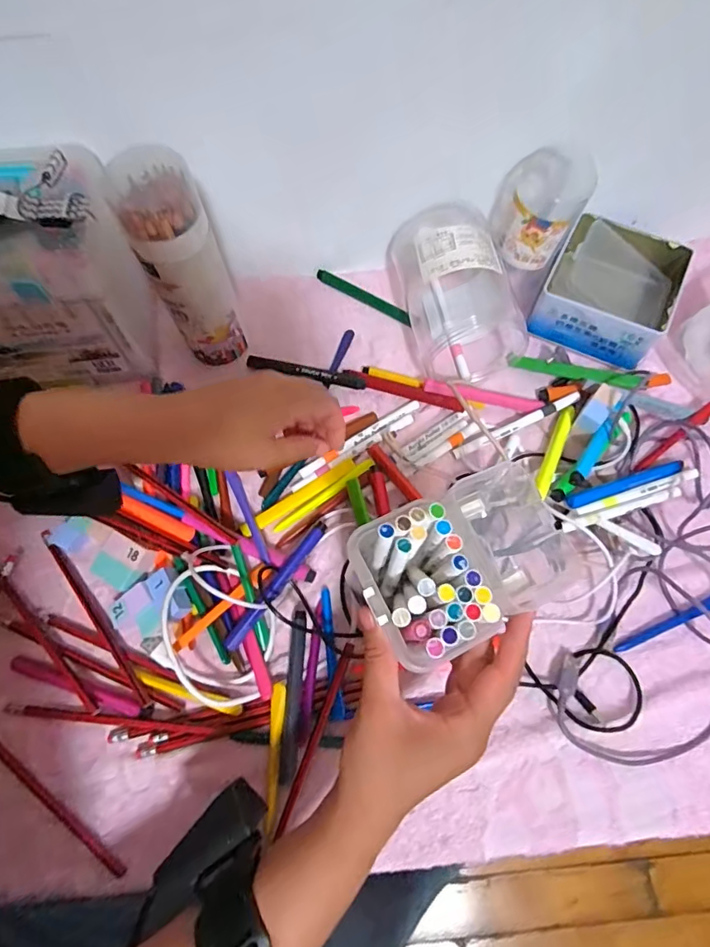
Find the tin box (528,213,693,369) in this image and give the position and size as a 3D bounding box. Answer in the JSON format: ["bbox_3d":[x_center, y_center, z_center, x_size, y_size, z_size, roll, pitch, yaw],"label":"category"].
[{"bbox_3d":[0.259,-0.187,0.486,0.125,0.055,0.126,25,73,10],"label":"tin box"}]

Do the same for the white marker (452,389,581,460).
[{"bbox_3d":[0.156,-0.046,0.461,0.135,0.008,0.011,-25,72,-7],"label":"white marker"}]

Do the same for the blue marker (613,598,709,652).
[{"bbox_3d":[0.269,0.125,0.403,0.106,0.012,0.010,-23,72,-6],"label":"blue marker"}]

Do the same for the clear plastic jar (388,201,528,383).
[{"bbox_3d":[0.104,-0.187,0.467,0.106,0.095,0.163,-14,71,-3],"label":"clear plastic jar"}]

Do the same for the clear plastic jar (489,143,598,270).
[{"bbox_3d":[0.169,-0.246,0.447,0.076,0.068,0.074,0,71,1],"label":"clear plastic jar"}]

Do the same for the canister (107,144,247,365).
[{"bbox_3d":[-0.143,-0.173,0.420,0.061,0.185,0.053,-21,72,-6],"label":"canister"}]

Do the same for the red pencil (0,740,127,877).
[{"bbox_3d":[-0.248,0.248,0.377,0.182,0.007,0.011,34,75,12],"label":"red pencil"}]

